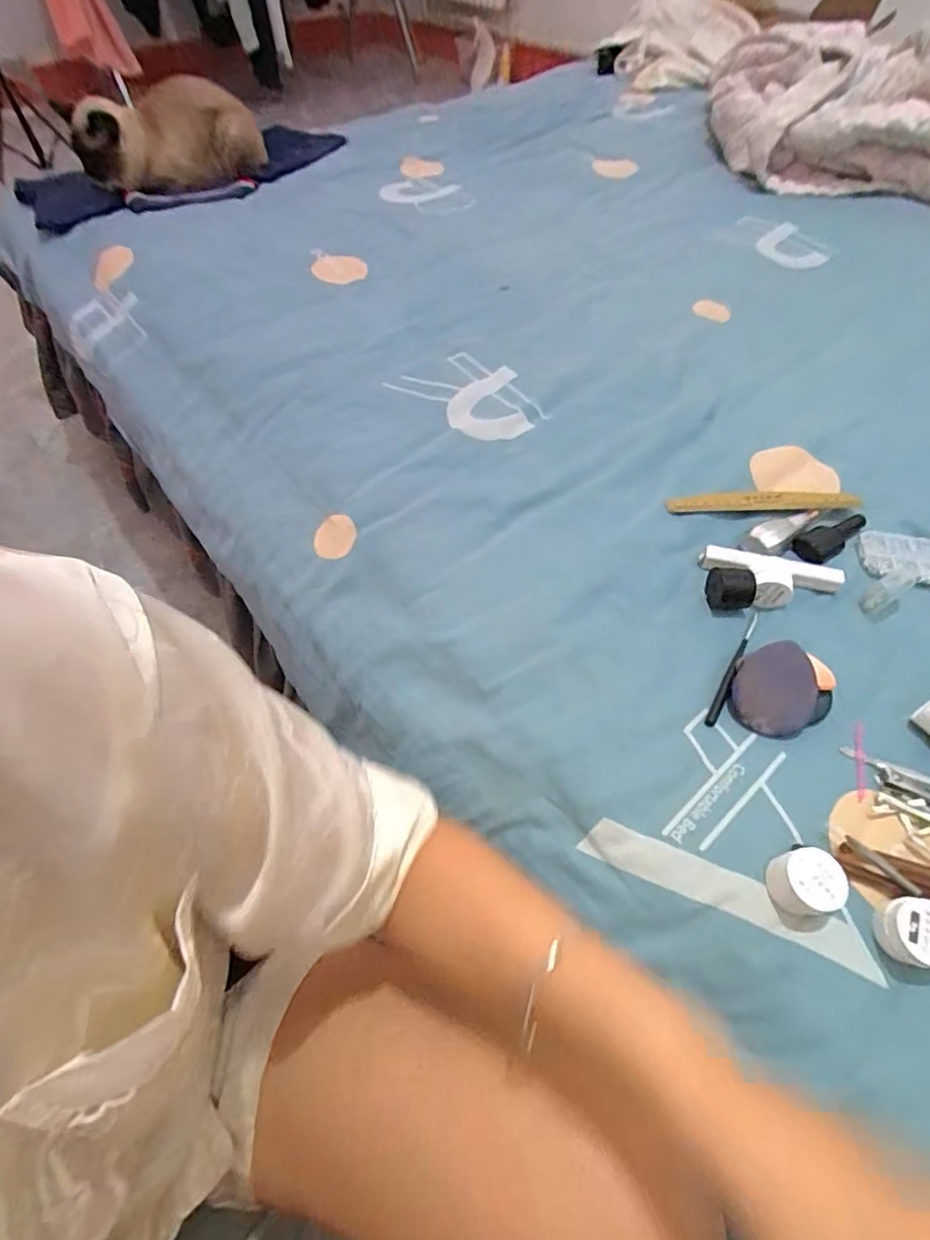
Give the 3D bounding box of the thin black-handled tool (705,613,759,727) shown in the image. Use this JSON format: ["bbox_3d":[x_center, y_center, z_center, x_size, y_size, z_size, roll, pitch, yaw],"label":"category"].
[{"bbox_3d":[0.209,0.033,0.440,0.008,0.010,0.118,26,60,19],"label":"thin black-handled tool"}]

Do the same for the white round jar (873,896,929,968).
[{"bbox_3d":[0.257,0.178,0.323,0.034,0.025,0.034,-1,55,1],"label":"white round jar"}]

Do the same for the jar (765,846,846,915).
[{"bbox_3d":[0.202,0.157,0.338,0.033,0.030,0.033,-1,55,1],"label":"jar"}]

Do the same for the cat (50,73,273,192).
[{"bbox_3d":[-0.547,-0.889,1.054,0.194,0.155,0.312,37,64,24],"label":"cat"}]

